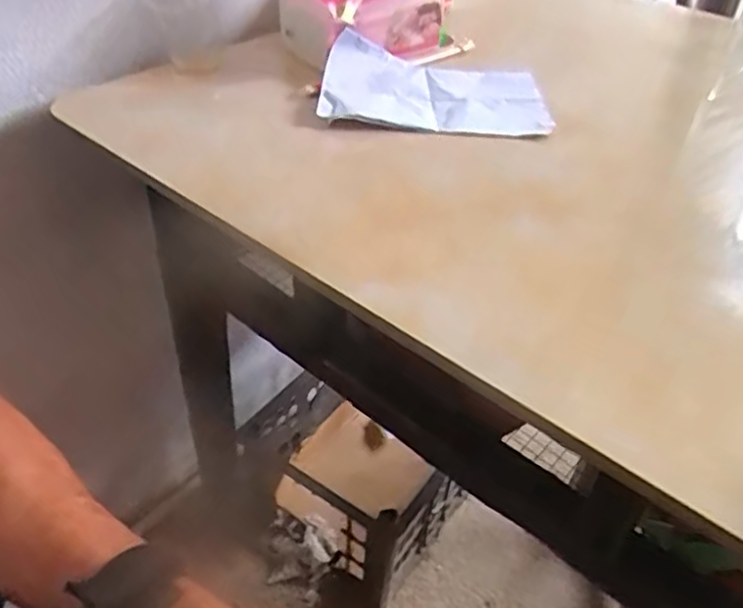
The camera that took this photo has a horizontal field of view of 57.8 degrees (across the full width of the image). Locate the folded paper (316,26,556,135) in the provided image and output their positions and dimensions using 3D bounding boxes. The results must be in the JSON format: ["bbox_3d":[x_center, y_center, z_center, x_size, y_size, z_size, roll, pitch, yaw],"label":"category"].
[{"bbox_3d":[0.058,-0.205,0.639,0.215,0.034,0.141,8,39,6],"label":"folded paper"}]

